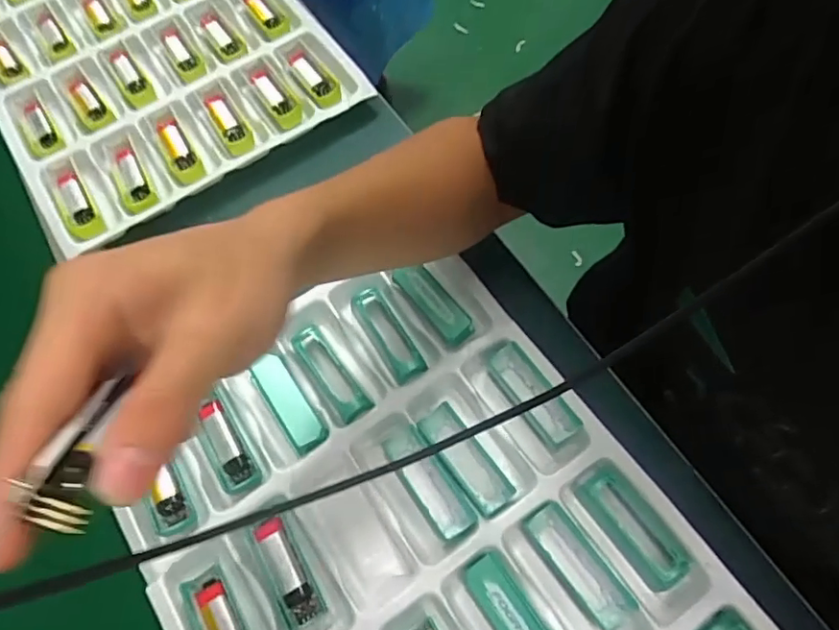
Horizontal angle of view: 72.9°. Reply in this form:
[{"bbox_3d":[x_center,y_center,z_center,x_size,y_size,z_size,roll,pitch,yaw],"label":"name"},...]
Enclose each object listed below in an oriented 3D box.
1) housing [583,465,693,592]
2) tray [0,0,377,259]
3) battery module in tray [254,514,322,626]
[{"bbox_3d":[0.144,0.141,0.382,0.031,0.017,0.080,-31,67,-11],"label":"housing"},{"bbox_3d":[-0.298,-0.295,0.597,0.314,0.027,0.439,-32,67,-12],"label":"tray"},{"bbox_3d":[-0.090,0.174,0.388,0.018,0.013,0.070,-30,67,-11],"label":"battery module in tray"}]

